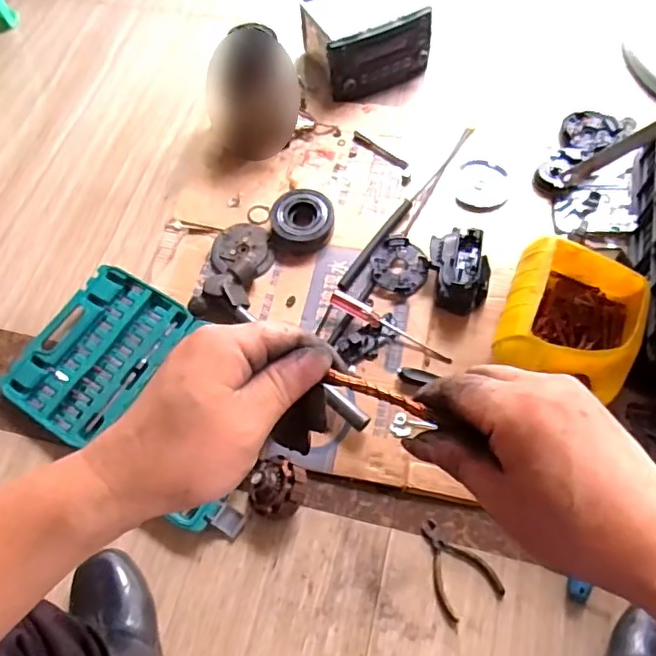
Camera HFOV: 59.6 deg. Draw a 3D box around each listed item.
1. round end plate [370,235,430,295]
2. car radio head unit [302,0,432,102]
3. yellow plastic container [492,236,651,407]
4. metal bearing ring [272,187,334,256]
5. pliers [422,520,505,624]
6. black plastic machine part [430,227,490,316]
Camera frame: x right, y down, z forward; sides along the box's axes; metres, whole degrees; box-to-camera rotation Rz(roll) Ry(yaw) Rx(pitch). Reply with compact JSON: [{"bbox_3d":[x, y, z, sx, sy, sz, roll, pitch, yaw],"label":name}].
[{"bbox_3d":[0.112,-0.097,0.915,0.084,0.018,0.097,-31,66,-12],"label":"round end plate"},{"bbox_3d":[0.077,-0.582,1.129,0.223,0.117,0.205,-19,64,-7],"label":"car radio head unit"},{"bbox_3d":[0.335,-0.003,0.791,0.183,0.114,0.210,15,65,10],"label":"yellow plastic container"},{"bbox_3d":[-0.044,-0.182,0.964,0.105,0.036,0.109,-5,61,0],"label":"metal bearing ring"},{"bbox_3d":[0.160,0.302,0.733,0.078,0.009,0.115,-26,63,-11],"label":"pliers"},{"bbox_3d":[0.201,-0.087,0.872,0.084,0.069,0.124,-1,63,2],"label":"black plastic machine part"}]

